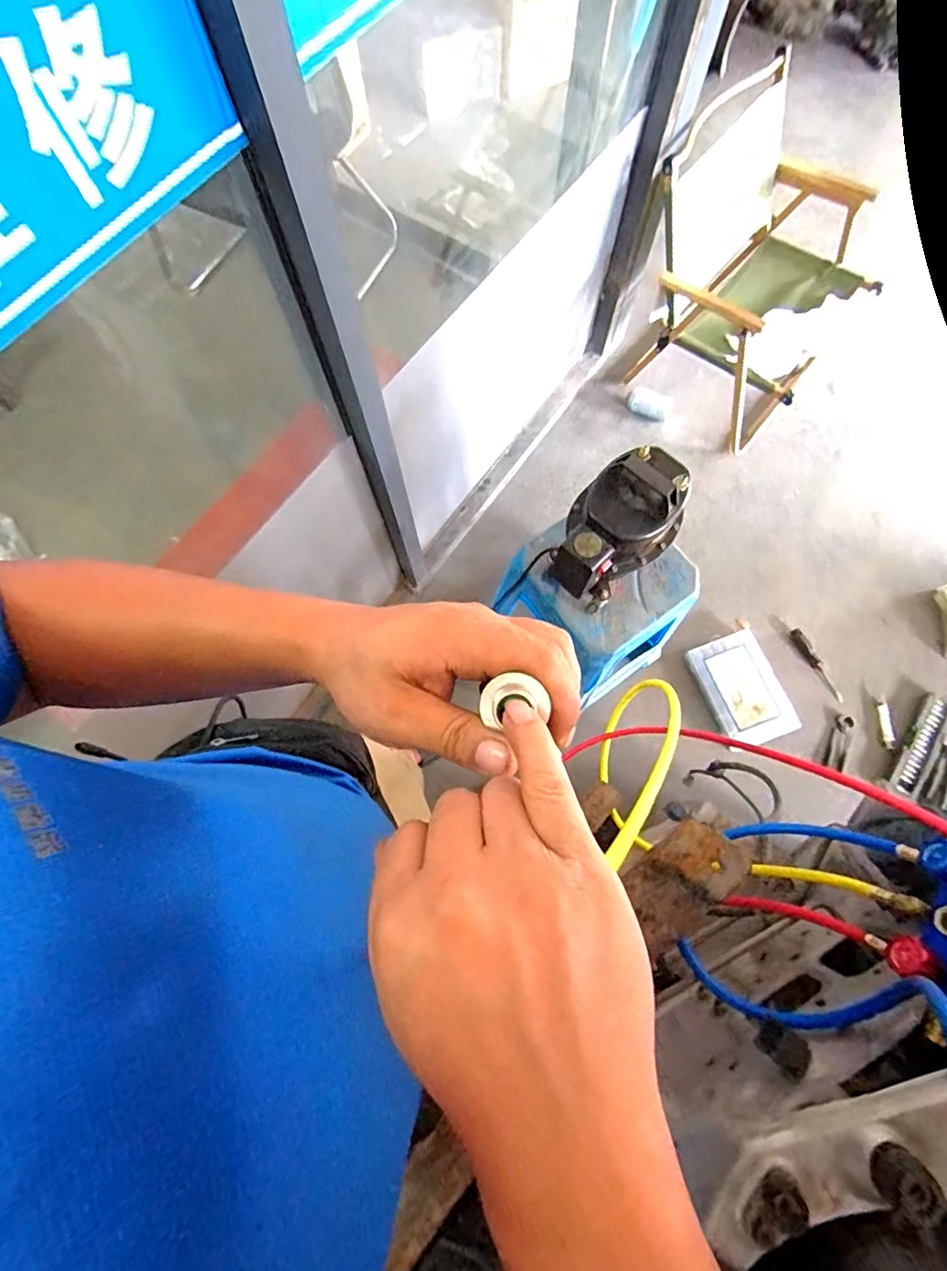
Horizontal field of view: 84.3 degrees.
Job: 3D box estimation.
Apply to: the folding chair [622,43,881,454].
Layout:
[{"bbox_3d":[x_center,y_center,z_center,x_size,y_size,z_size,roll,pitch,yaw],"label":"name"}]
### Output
[{"bbox_3d":[0.752,-0.955,1.410,0.552,0.553,0.576,38,78,10],"label":"folding chair"}]

